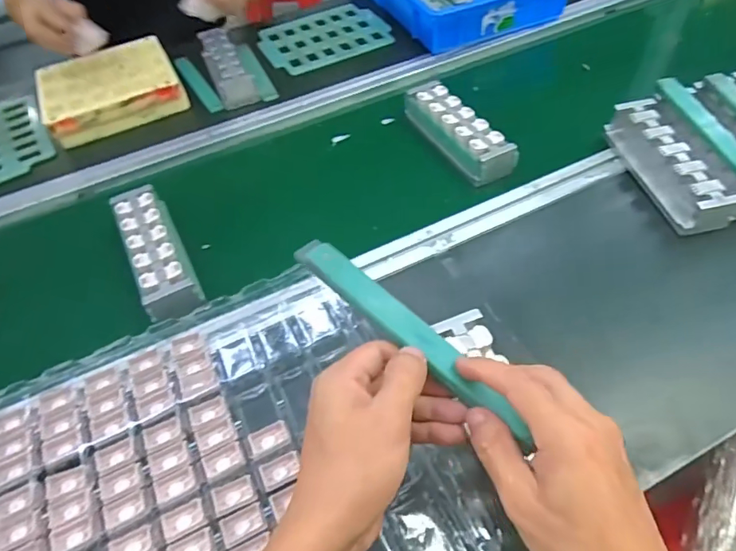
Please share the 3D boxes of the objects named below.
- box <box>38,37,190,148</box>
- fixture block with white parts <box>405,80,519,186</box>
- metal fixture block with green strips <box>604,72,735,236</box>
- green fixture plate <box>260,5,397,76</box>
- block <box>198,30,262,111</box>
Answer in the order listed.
[{"bbox_3d":[-0.406,-0.291,0.773,0.202,0.063,0.147,-27,55,-15],"label":"box"},{"bbox_3d":[0.122,-0.205,0.680,0.060,0.039,0.195,-25,54,-14],"label":"fixture block with white parts"},{"bbox_3d":[0.435,-0.161,0.596,0.245,0.057,0.204,-12,52,-4],"label":"metal fixture block with green strips"},{"bbox_3d":[-0.085,-0.445,0.906,0.229,0.007,0.189,-24,54,-12],"label":"green fixture plate"},{"bbox_3d":[-0.233,-0.341,0.805,0.068,0.051,0.173,-21,53,-11],"label":"block"}]

